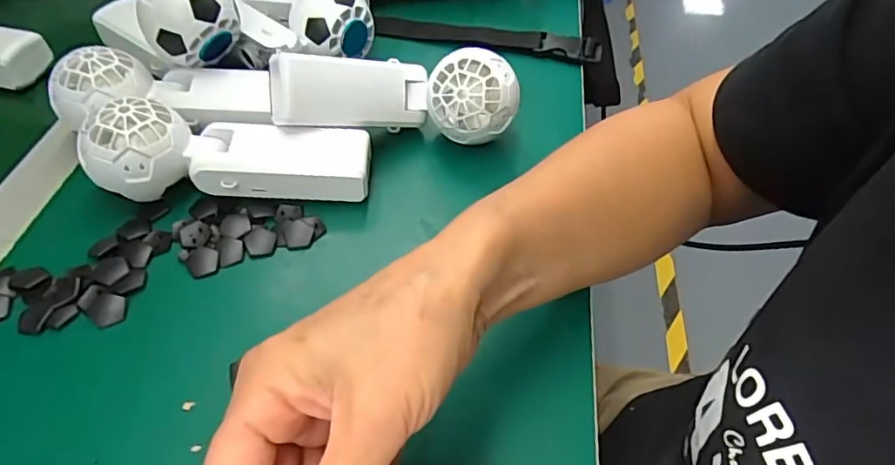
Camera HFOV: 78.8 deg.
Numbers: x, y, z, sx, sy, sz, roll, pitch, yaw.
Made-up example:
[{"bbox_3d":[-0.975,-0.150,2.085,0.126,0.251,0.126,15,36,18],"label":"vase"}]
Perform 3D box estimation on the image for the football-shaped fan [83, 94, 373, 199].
[{"bbox_3d":[-0.136,-0.050,0.342,0.169,0.059,0.047,-4,51,-4],"label":"football-shaped fan"}]

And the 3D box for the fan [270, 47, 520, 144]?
[{"bbox_3d":[-0.034,-0.088,0.371,0.159,0.069,0.051,-3,52,-5],"label":"fan"}]

